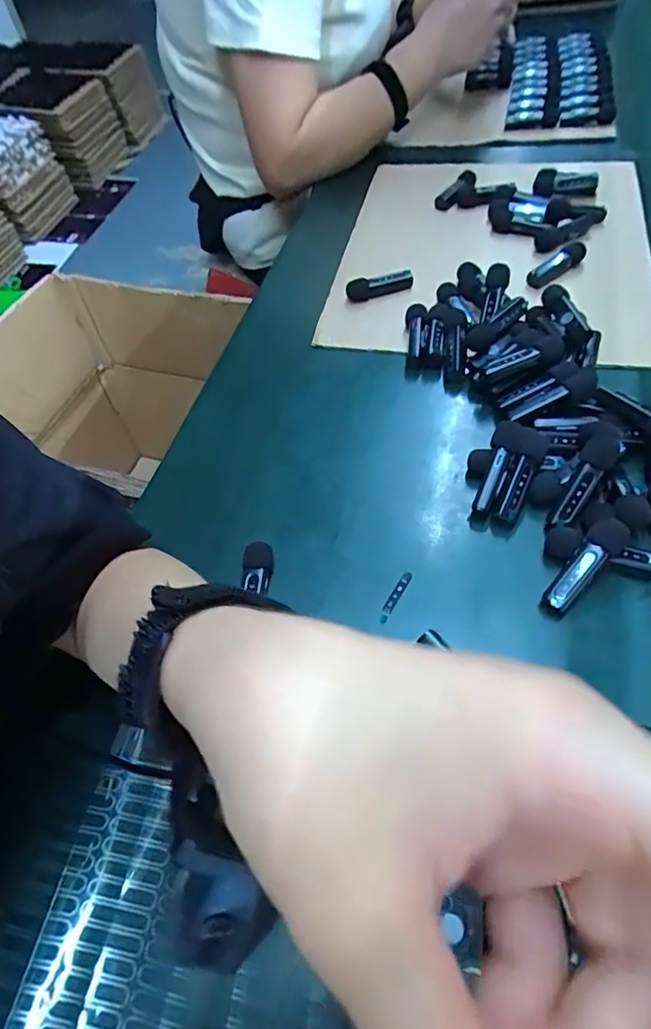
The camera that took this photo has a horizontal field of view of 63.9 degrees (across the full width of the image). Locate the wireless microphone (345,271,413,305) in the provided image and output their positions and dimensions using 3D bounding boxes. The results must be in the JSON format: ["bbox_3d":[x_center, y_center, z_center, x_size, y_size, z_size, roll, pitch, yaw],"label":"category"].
[{"bbox_3d":[0.052,-0.216,0.494,0.063,0.019,0.013,-10,58,-3],"label":"wireless microphone"}]

